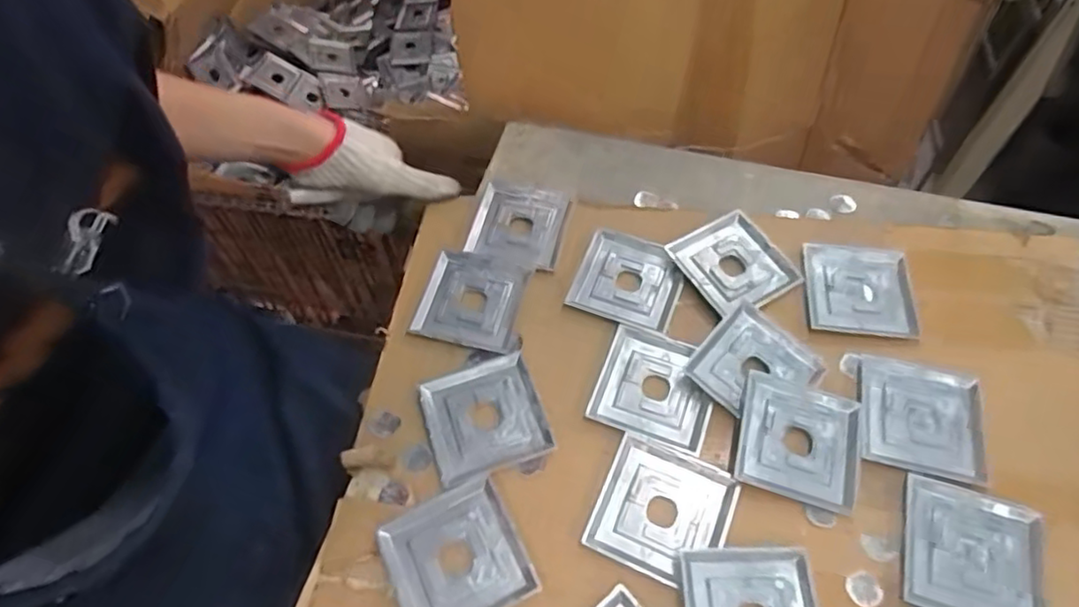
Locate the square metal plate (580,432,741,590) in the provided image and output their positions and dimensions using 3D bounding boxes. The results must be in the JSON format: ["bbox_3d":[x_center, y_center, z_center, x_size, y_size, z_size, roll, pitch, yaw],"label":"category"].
[{"bbox_3d":[0.088,0.148,0.457,0.090,0.006,0.090,21,61,15],"label":"square metal plate"}]

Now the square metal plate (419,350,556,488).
[{"bbox_3d":[-0.042,0.090,0.503,0.088,0.005,0.090,-17,59,-8],"label":"square metal plate"}]

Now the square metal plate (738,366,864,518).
[{"bbox_3d":[0.196,0.102,0.481,0.087,0.010,0.089,13,60,11],"label":"square metal plate"}]

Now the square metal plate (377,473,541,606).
[{"bbox_3d":[-0.058,0.176,0.444,0.087,0.006,0.090,-24,60,-12],"label":"square metal plate"}]

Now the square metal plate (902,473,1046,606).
[{"bbox_3d":[0.300,0.173,0.439,0.088,0.004,0.090,16,60,12],"label":"square metal plate"}]

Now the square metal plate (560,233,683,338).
[{"bbox_3d":[0.079,-0.020,0.568,0.090,0.007,0.088,18,61,13],"label":"square metal plate"}]

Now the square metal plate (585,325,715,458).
[{"bbox_3d":[0.094,0.067,0.511,0.090,0.005,0.089,18,60,13],"label":"square metal plate"}]

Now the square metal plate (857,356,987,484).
[{"bbox_3d":[0.294,0.089,0.493,0.087,0.006,0.086,12,59,10],"label":"square metal plate"}]

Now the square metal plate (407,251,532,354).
[{"bbox_3d":[-0.061,-0.005,0.560,0.085,0.008,0.089,11,59,9],"label":"square metal plate"}]

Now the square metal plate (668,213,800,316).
[{"bbox_3d":[0.174,-0.036,0.570,0.085,0.010,0.090,-27,61,-14],"label":"square metal plate"}]

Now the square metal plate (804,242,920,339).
[{"bbox_3d":[0.279,-0.012,0.558,0.087,0.004,0.090,6,58,6],"label":"square metal plate"}]

